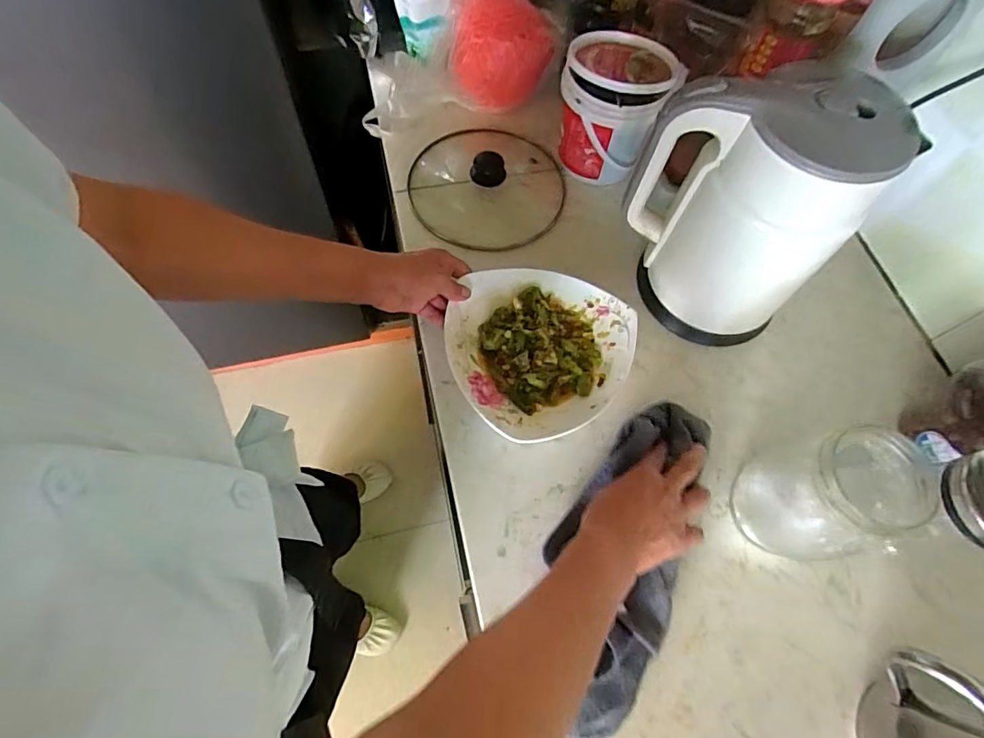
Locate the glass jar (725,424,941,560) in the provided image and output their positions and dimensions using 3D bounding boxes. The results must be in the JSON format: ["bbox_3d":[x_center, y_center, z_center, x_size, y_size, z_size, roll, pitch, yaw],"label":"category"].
[{"bbox_3d":[0.276,0.107,0.433,0.096,0.148,0.089,1,65,-3],"label":"glass jar"}]

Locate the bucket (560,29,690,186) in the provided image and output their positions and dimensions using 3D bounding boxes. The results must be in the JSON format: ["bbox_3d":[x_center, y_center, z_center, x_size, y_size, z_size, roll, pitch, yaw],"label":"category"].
[{"bbox_3d":[0.143,-0.320,0.615,0.122,0.135,0.124,17,65,5],"label":"bucket"}]

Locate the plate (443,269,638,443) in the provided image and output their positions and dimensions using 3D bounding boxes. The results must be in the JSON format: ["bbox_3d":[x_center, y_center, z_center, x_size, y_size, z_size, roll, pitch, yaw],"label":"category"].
[{"bbox_3d":[0.044,-0.018,0.523,0.183,0.026,0.190,1,65,-3],"label":"plate"}]

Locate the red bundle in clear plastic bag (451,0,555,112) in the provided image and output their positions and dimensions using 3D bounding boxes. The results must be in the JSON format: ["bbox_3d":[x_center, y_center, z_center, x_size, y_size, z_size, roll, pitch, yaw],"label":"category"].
[{"bbox_3d":[0.010,-0.412,0.652,0.123,0.109,0.084,2,65,-2],"label":"red bundle in clear plastic bag"}]

